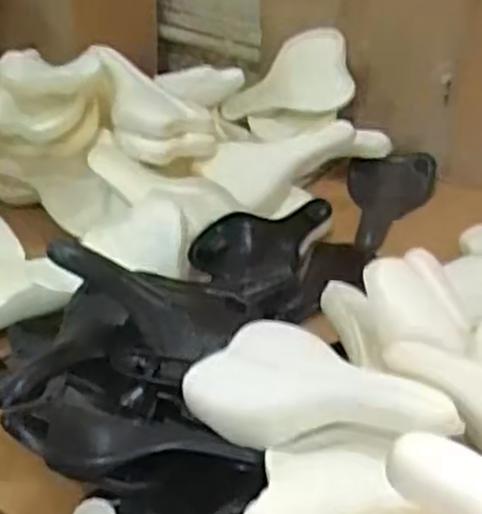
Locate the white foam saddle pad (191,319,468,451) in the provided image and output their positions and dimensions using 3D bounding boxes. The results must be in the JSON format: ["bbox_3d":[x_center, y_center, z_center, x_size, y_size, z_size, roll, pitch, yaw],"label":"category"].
[{"bbox_3d":[0.070,0.101,0.686,0.231,0.063,0.138,12,36,18],"label":"white foam saddle pad"}]

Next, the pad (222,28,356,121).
[{"bbox_3d":[0.079,-0.312,1.364,0.237,0.138,0.038,-1,-6,28],"label":"pad"}]

